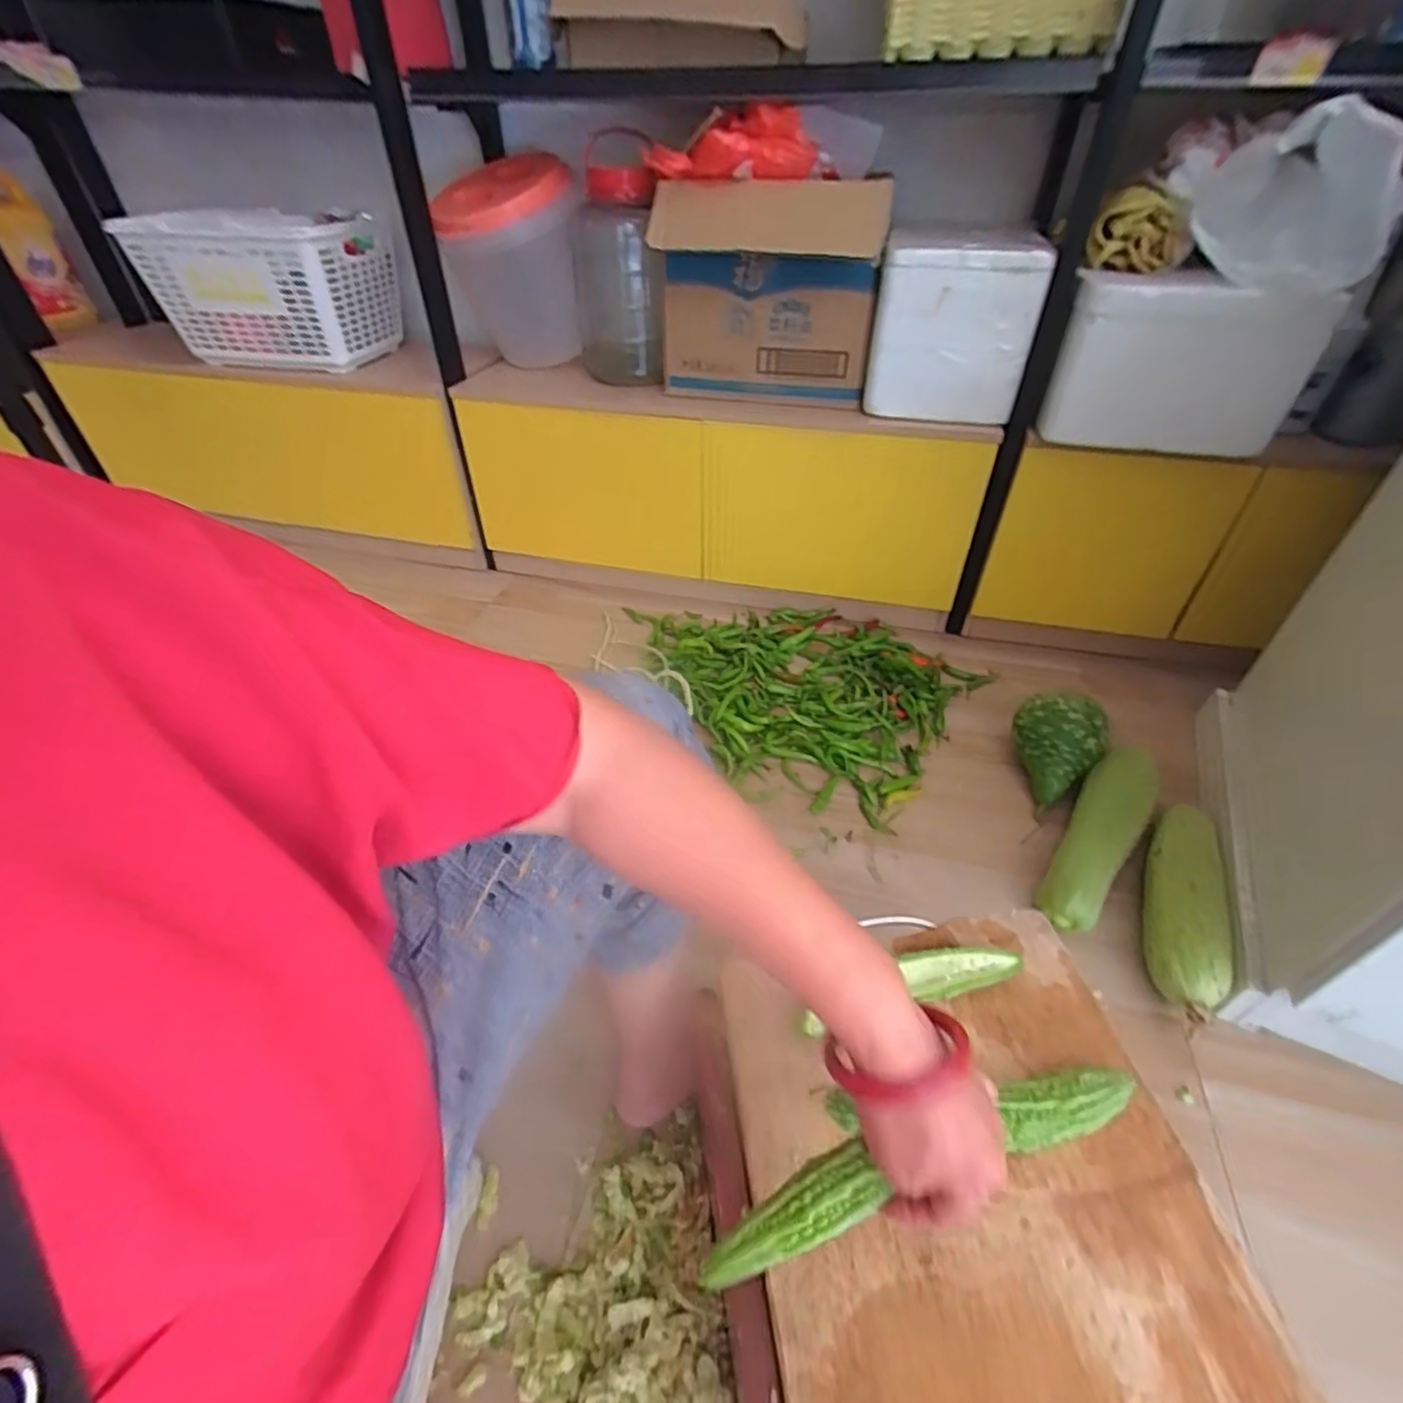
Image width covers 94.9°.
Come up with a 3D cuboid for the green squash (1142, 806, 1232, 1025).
[{"bbox_3d":[0.604,0.252,0.808,0.083,0.083,0.302,20,46,22],"label":"green squash"}]

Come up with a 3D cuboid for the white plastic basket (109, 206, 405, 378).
[{"bbox_3d":[-0.854,-0.831,1.298,0.411,0.239,0.228,2,42,4],"label":"white plastic basket"}]

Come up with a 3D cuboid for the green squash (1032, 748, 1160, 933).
[{"bbox_3d":[0.543,0.178,0.879,0.082,0.094,0.320,28,50,29],"label":"green squash"}]

